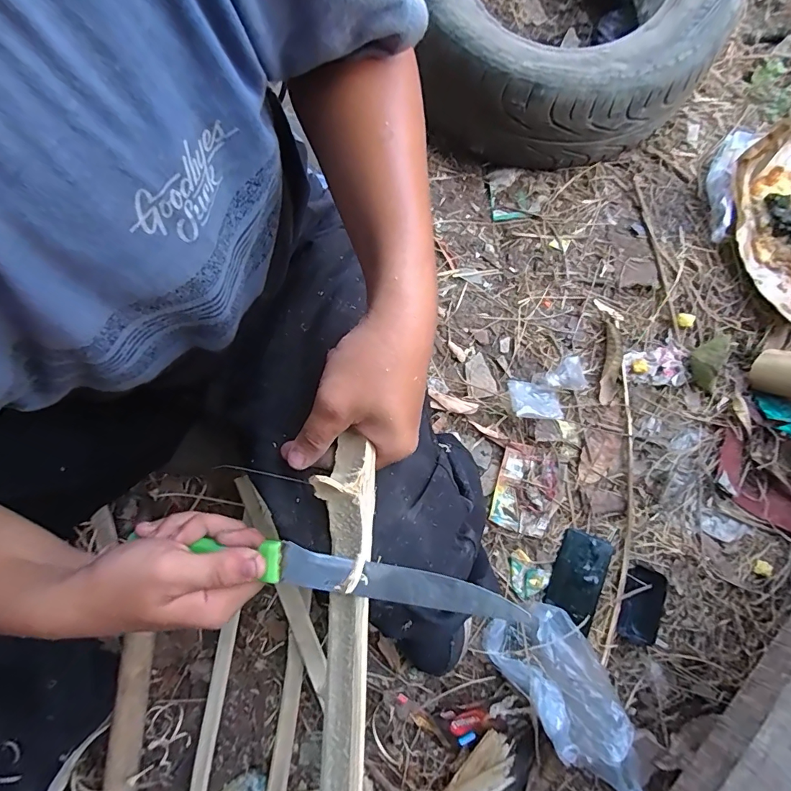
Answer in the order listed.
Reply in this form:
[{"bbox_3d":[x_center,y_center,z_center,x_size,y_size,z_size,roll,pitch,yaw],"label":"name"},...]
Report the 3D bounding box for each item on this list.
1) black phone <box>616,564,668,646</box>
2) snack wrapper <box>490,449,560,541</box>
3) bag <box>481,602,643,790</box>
[{"bbox_3d":[0.382,0.325,0.671,0.055,0.012,0.106,14,79,25],"label":"black phone"},{"bbox_3d":[0.218,0.159,0.726,0.096,0.007,0.136,16,78,4],"label":"snack wrapper"},{"bbox_3d":[0.242,0.432,0.617,0.126,0.100,0.235,-28,79,-6],"label":"bag"}]

